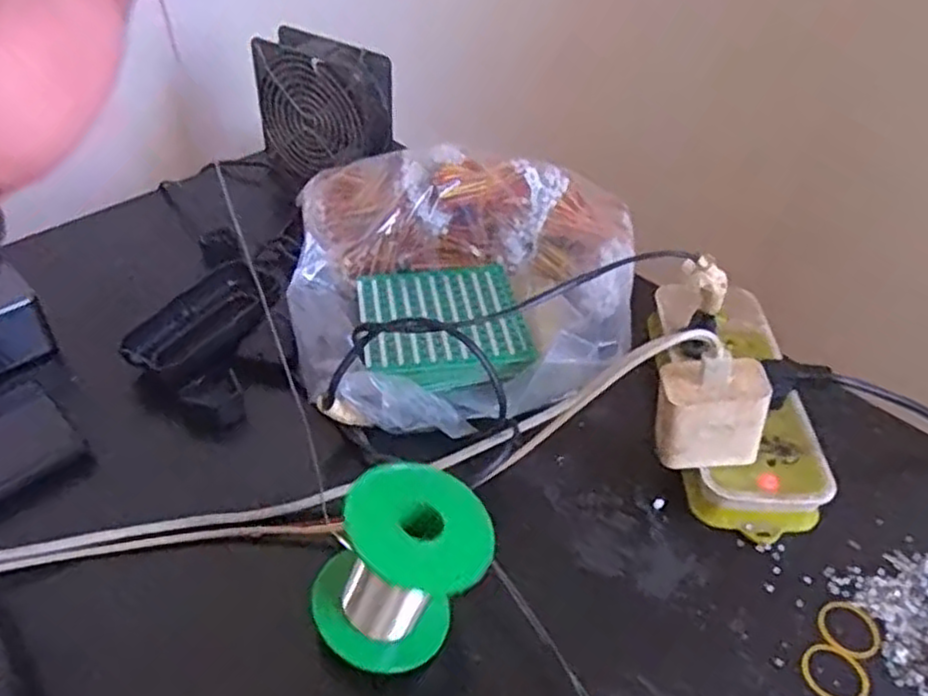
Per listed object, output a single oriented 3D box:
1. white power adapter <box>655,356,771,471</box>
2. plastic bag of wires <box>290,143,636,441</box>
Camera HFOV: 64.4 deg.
[{"bbox_3d":[0.138,0.038,0.412,0.063,0.058,0.030,6,43,3],"label":"white power adapter"},{"bbox_3d":[0.006,-0.047,0.511,0.235,0.093,0.211,0,43,-4],"label":"plastic bag of wires"}]

